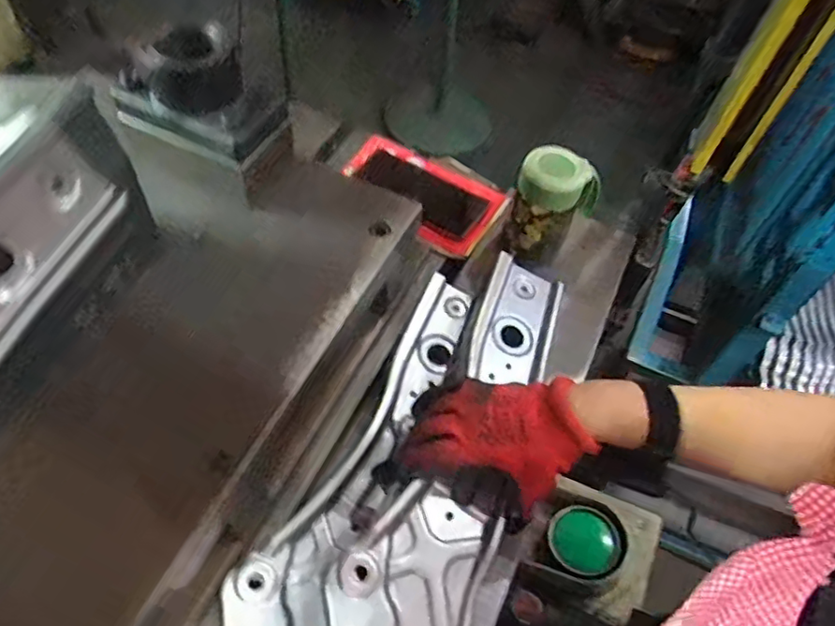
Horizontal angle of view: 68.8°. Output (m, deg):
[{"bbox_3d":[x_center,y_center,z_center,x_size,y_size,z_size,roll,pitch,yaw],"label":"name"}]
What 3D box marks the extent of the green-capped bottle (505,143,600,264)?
[{"bbox_3d":[0.144,-0.110,0.663,0.082,0.127,0.069,24,57,11],"label":"green-capped bottle"}]

